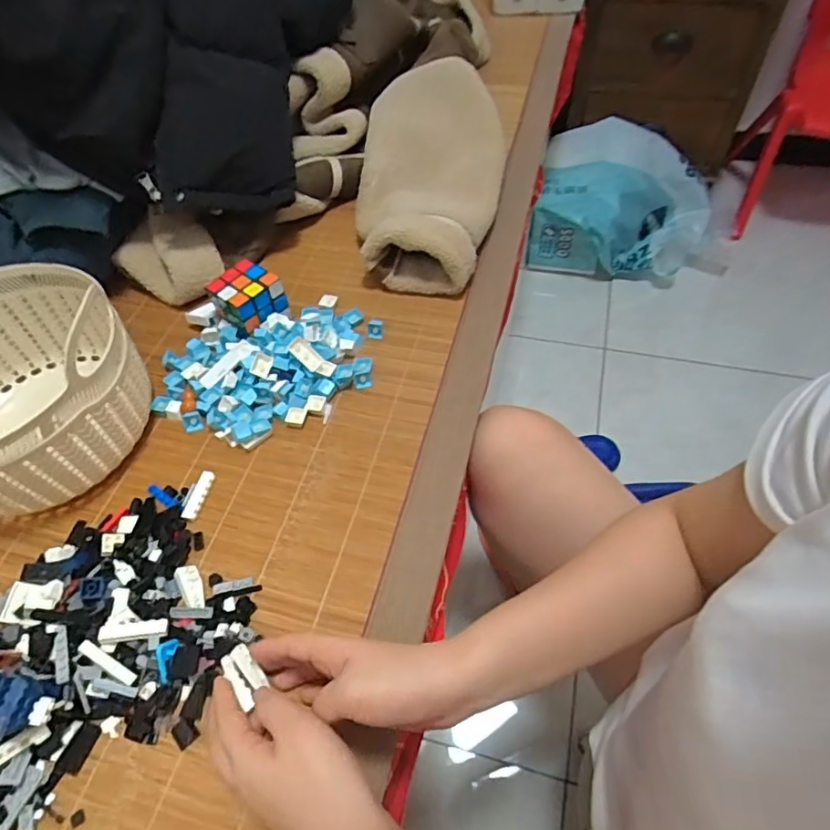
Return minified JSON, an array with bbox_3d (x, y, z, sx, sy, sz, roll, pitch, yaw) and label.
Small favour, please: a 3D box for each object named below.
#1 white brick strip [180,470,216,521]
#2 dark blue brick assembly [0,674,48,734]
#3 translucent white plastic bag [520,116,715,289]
[{"bbox_3d":[-0.197,0.073,0.508,0.014,0.008,0.047,8,55,10],"label":"white brick strip"},{"bbox_3d":[-0.267,0.197,0.376,0.031,0.041,0.032,6,55,8],"label":"dark blue brick assembly"},{"bbox_3d":[0.479,-0.488,1.277,0.377,0.194,0.360,20,58,17],"label":"translucent white plastic bag"}]

